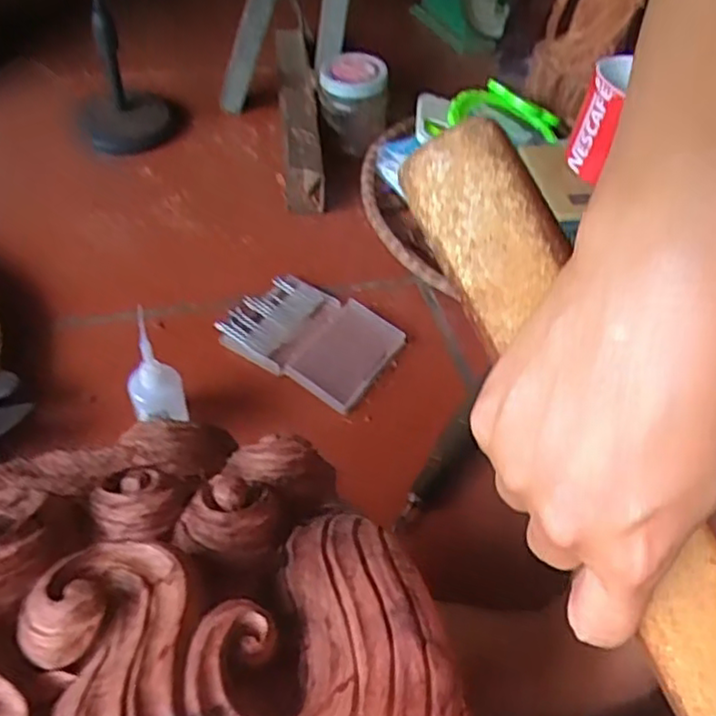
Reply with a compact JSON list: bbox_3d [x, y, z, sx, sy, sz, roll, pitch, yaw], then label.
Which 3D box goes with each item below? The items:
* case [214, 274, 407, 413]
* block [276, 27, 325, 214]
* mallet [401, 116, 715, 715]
[{"bbox_3d":[-0.038,-0.021,0.576,0.133,0.015,0.097,29,52,16],"label":"case"},{"bbox_3d":[-0.071,-0.297,0.776,0.040,0.061,0.327,-2,50,-9],"label":"block"},{"bbox_3d":[0.097,0.061,0.208,0.029,0.029,0.302,-24,83,-24],"label":"mallet"}]

